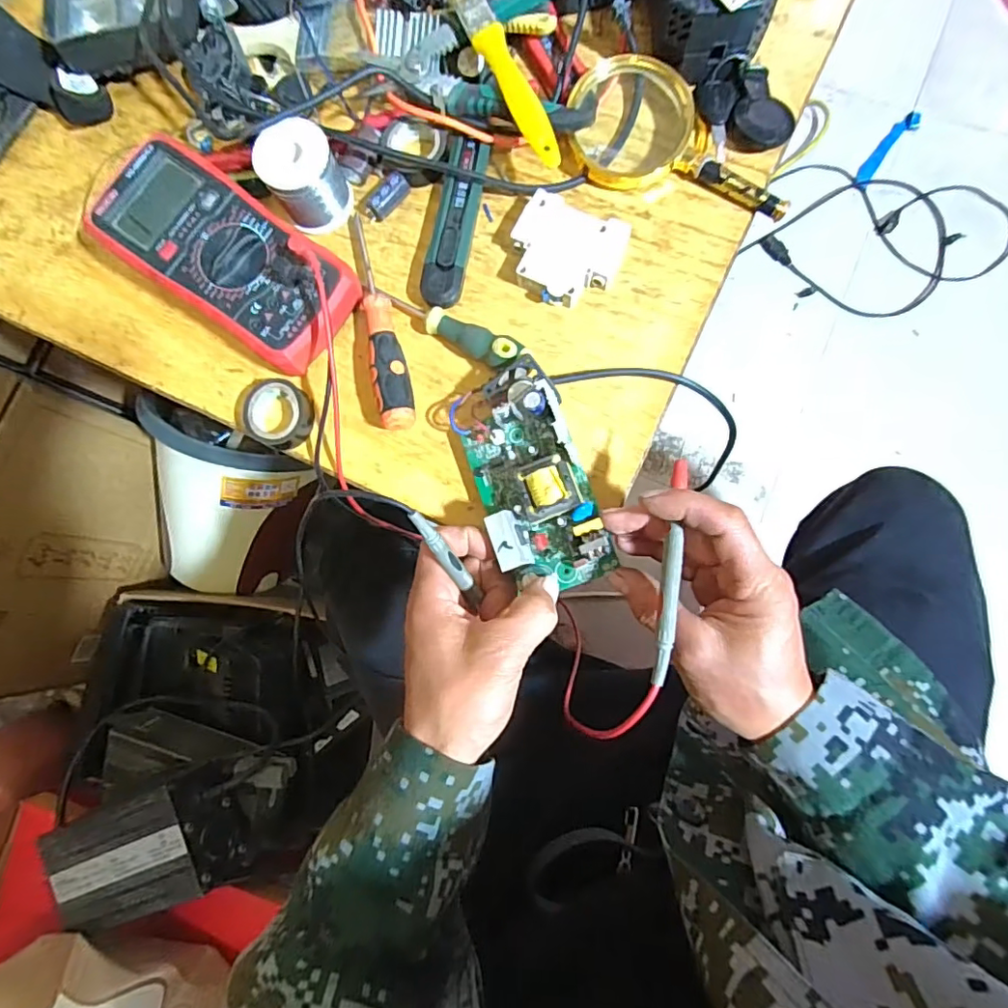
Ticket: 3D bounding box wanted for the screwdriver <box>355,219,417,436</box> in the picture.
[{"bbox_3d":[-0.089,-0.135,0.393,0.024,0.027,0.171,-12,81,1],"label":"screwdriver"}]

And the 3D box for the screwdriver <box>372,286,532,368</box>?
[{"bbox_3d":[-0.038,-0.125,0.389,0.120,0.018,0.019,30,84,21],"label":"screwdriver"}]

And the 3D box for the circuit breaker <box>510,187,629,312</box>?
[{"bbox_3d":[0.042,-0.178,0.391,0.075,0.016,0.068,27,84,6],"label":"circuit breaker"}]

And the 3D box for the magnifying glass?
[{"bbox_3d":[0.124,-0.252,0.387,0.168,0.038,0.082,38,85,7],"label":"magnifying glass"}]

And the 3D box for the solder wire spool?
[{"bbox_3d":[-0.146,-0.239,0.398,0.051,0.043,0.052,0,82,3],"label":"solder wire spool"}]

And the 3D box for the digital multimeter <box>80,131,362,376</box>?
[{"bbox_3d":[-0.195,-0.174,0.392,0.186,0.052,0.091,34,85,7],"label":"digital multimeter"}]

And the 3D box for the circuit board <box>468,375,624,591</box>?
[{"bbox_3d":[0.017,-0.013,0.348,0.069,0.037,0.134,-20,81,0],"label":"circuit board"}]

